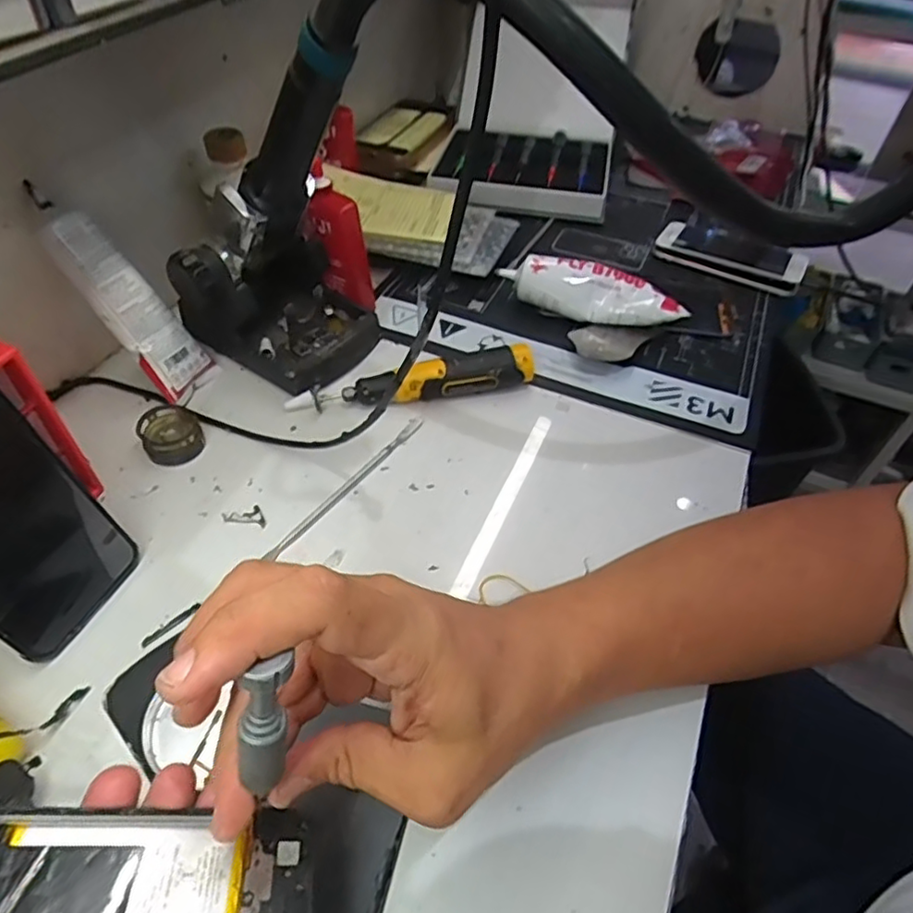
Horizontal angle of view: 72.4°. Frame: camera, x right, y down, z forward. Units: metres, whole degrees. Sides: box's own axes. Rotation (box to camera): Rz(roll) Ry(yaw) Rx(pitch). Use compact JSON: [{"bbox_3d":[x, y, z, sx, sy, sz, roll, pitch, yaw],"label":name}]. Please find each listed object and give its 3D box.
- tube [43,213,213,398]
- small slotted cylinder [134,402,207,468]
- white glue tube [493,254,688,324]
[{"bbox_3d":[-0.226,-0.105,0.435,0.024,0.132,0.042,-7,37,40],"label":"tube"},{"bbox_3d":[-0.198,-0.016,0.434,0.038,0.018,0.040,2,48,-2],"label":"small slotted cylinder"},{"bbox_3d":[0.115,-0.140,0.532,0.151,0.038,0.033,15,49,9],"label":"white glue tube"}]

